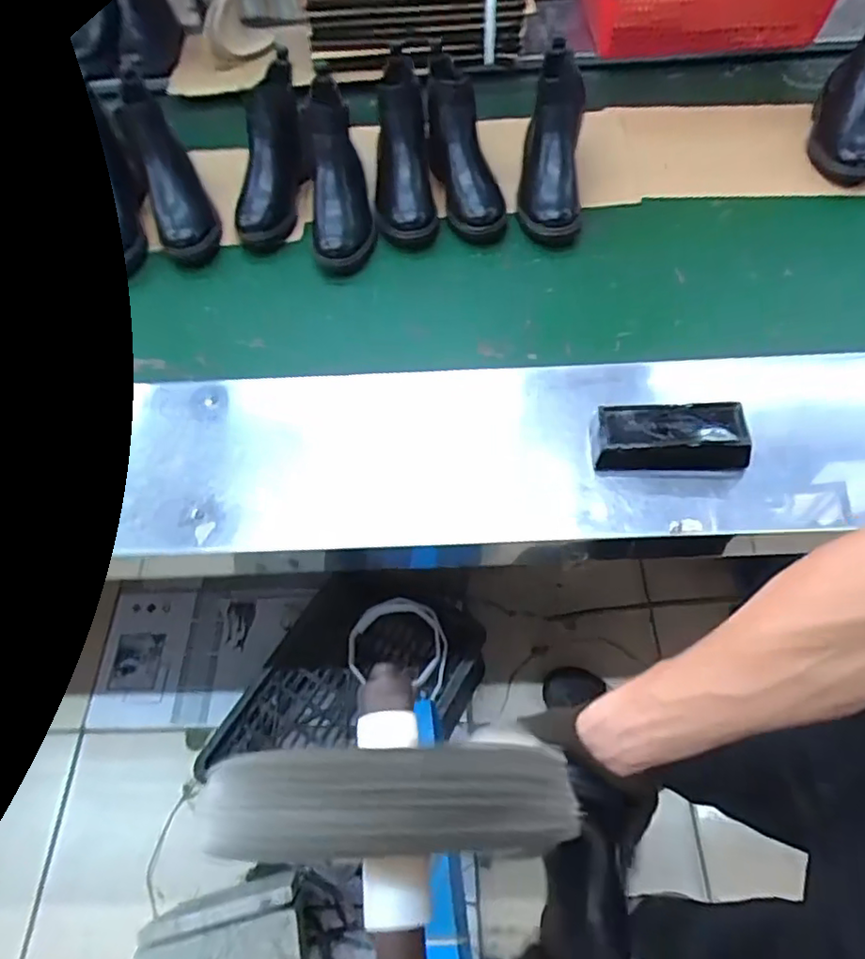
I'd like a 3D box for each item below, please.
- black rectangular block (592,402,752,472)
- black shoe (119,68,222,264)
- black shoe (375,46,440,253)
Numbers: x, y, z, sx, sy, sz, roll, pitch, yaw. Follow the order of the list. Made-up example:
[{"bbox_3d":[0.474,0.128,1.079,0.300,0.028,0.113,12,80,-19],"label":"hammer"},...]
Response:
[{"bbox_3d":[0.253,-0.046,0.658,0.158,0.049,0.063,0,57,4],"label":"black rectangular block"},{"bbox_3d":[-0.380,-0.440,0.889,0.081,0.080,0.244,-20,97,-12],"label":"black shoe"},{"bbox_3d":[-0.048,-0.486,0.918,0.090,0.179,0.264,-6,57,-1],"label":"black shoe"}]

